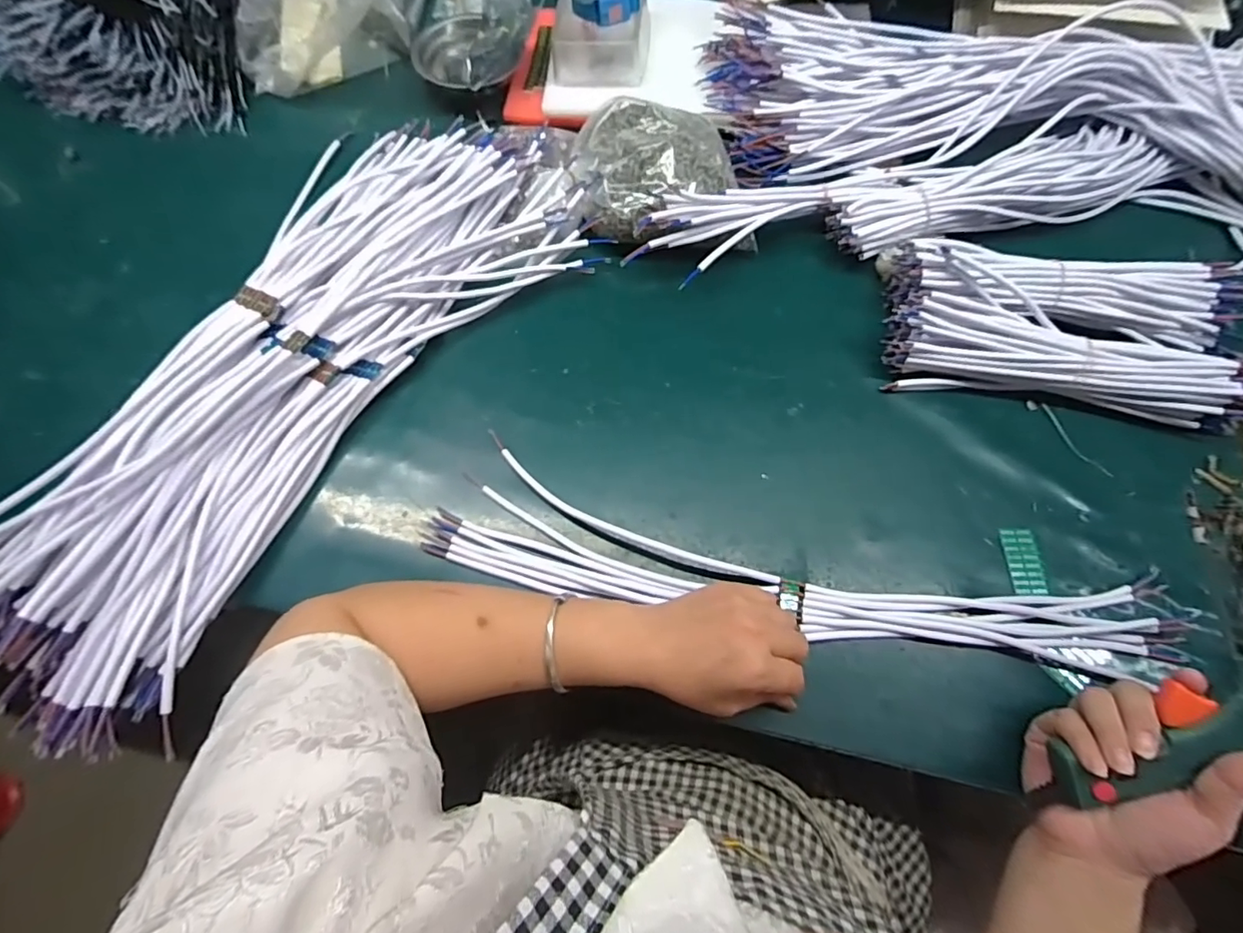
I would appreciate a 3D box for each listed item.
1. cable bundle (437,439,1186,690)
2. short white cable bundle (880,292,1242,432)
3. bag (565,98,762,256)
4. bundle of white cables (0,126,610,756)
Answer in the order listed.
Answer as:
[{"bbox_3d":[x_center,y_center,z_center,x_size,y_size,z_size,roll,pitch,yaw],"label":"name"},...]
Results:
[{"bbox_3d":[0.142,0.082,0.449,0.592,0.023,0.100,8,65,2],"label":"cable bundle"},{"bbox_3d":[0.398,-0.092,0.487,0.312,0.055,0.074,8,67,3],"label":"short white cable bundle"},{"bbox_3d":[0.041,-0.286,0.556,0.169,0.077,0.126,-7,68,-3],"label":"bag"},{"bbox_3d":[-0.282,-0.117,0.496,0.301,0.058,0.635,29,68,12],"label":"bundle of white cables"}]

